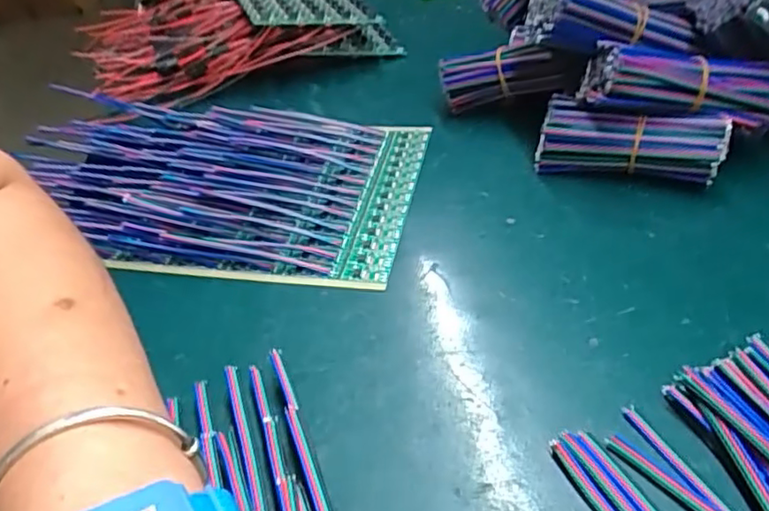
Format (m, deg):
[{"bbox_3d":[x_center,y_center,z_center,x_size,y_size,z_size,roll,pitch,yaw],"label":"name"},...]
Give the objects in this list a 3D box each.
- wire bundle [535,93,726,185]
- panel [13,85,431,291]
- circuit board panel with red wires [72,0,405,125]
[{"bbox_3d":[0.145,-0.068,0.375,0.101,0.038,0.030,11,42,20],"label":"wire bundle"},{"bbox_3d":[-0.116,-0.052,0.408,0.268,0.019,0.166,4,40,13],"label":"panel"},{"bbox_3d":[-0.145,-0.210,0.571,0.257,0.042,0.200,-22,41,-18],"label":"circuit board panel with red wires"}]

